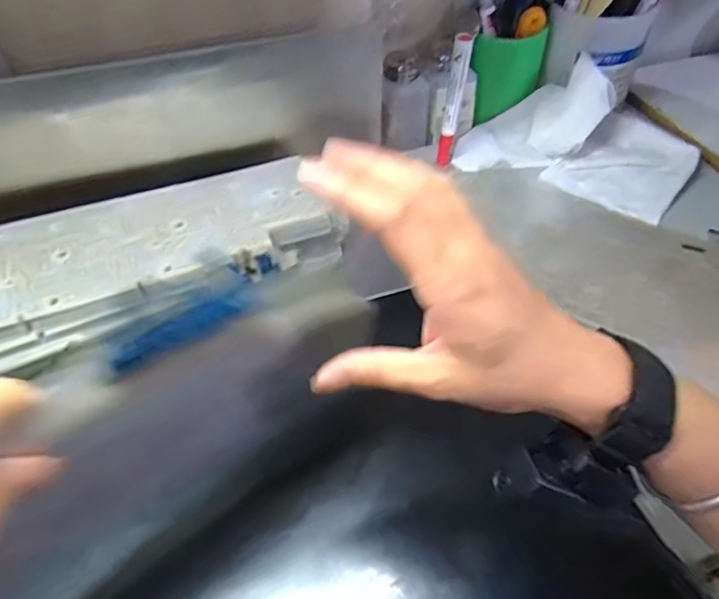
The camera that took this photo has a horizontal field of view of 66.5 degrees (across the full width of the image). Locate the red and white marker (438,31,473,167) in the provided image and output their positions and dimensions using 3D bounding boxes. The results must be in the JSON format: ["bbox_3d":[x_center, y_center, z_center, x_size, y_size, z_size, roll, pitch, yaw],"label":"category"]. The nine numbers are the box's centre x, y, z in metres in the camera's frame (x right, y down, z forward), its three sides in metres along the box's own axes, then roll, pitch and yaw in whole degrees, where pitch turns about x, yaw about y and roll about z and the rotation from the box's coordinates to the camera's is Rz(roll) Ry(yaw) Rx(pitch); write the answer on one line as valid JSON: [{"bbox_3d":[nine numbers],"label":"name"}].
[{"bbox_3d":[0.095,-0.199,0.556,0.020,0.136,0.014,11,51,9],"label":"red and white marker"}]

